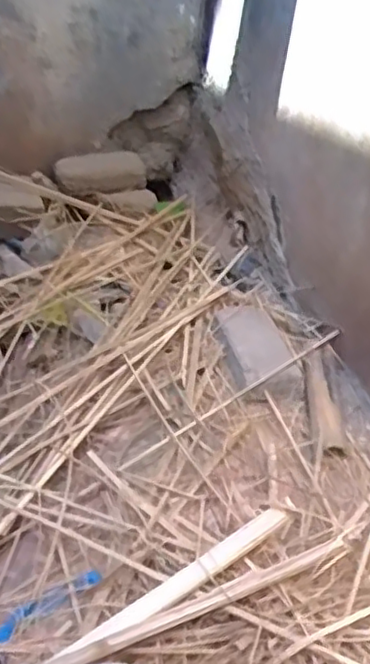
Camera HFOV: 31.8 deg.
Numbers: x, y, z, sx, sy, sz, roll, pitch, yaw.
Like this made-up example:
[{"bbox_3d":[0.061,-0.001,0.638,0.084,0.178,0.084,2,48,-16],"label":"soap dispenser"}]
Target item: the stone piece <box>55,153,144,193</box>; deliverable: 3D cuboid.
[{"bbox_3d":[-0.199,-0.365,1.525,0.206,0.064,0.111,-12,45,-16],"label":"stone piece"}]

